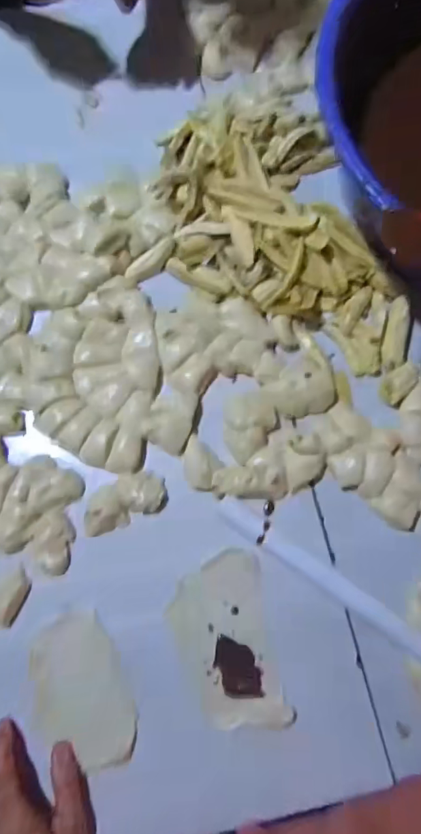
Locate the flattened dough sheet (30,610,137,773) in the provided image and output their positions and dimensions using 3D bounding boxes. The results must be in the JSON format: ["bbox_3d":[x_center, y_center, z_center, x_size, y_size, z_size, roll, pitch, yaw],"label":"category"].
[{"bbox_3d":[-0.120,0.255,0.444,0.084,0.009,0.130,-22,77,-5],"label":"flattened dough sheet"}]

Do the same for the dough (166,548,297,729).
[{"bbox_3d":[0.017,0.212,0.450,0.090,0.006,0.153,-15,76,-3],"label":"dough"}]

